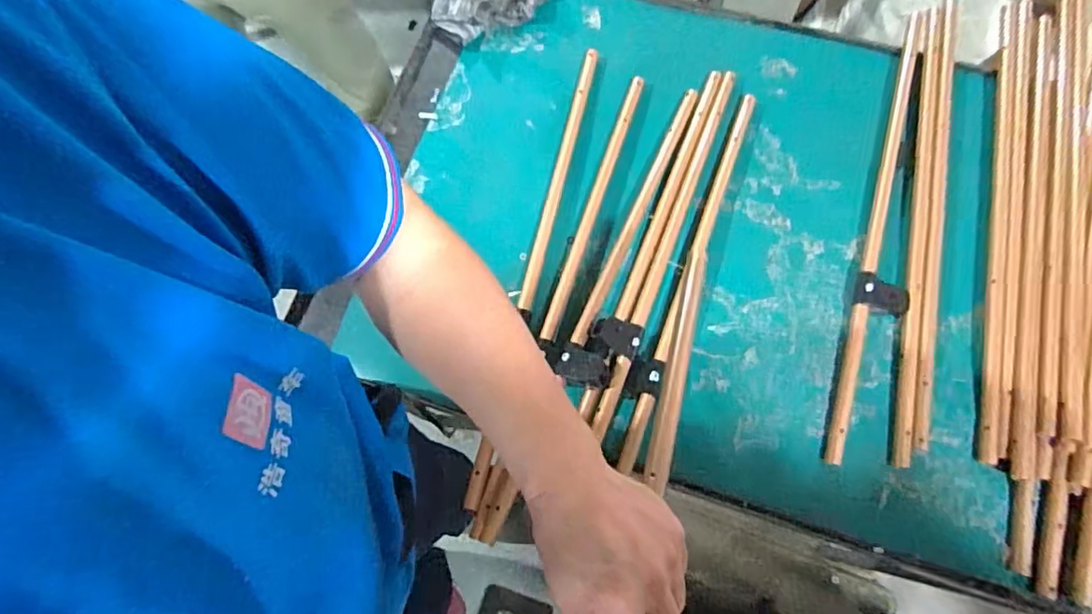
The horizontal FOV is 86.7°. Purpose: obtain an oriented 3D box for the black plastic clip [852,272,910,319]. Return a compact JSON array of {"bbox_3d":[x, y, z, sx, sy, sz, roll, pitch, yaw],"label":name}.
[{"bbox_3d":[0.387,-0.014,0.665,0.059,0.015,0.037,19,75,8],"label":"black plastic clip"}]

